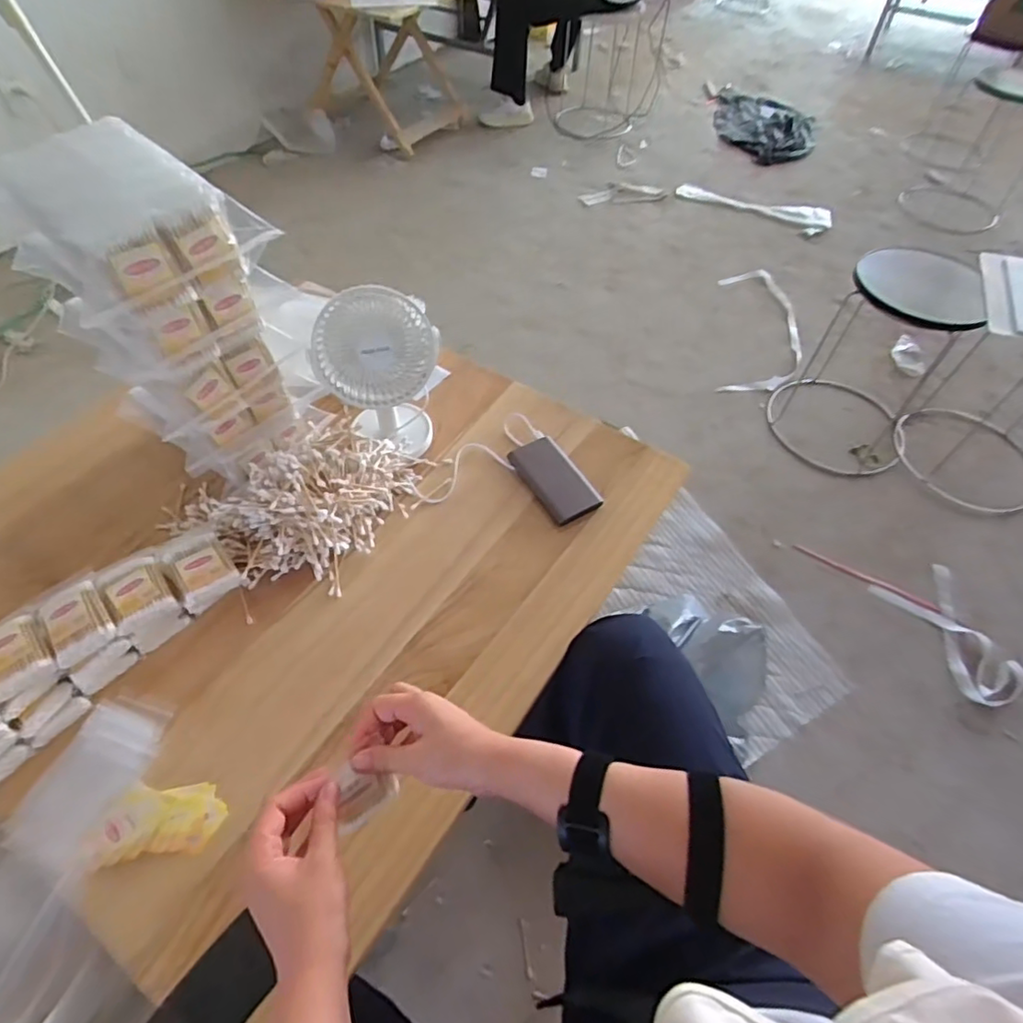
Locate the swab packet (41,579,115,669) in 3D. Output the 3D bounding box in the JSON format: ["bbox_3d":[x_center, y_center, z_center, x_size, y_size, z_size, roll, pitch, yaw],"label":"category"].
[{"bbox_3d":[-0.440,0.109,0.603,0.057,0.016,0.081,-30,60,-22],"label":"swab packet"}]

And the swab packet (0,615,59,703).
[{"bbox_3d":[-0.489,0.139,0.587,0.055,0.021,0.082,-35,62,-24],"label":"swab packet"}]

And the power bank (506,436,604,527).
[{"bbox_3d":[0.057,-0.044,0.800,0.070,0.015,0.136,-25,58,-19],"label":"power bank"}]

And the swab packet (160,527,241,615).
[{"bbox_3d":[-0.340,0.060,0.655,0.060,0.025,0.089,-30,60,-22],"label":"swab packet"}]

